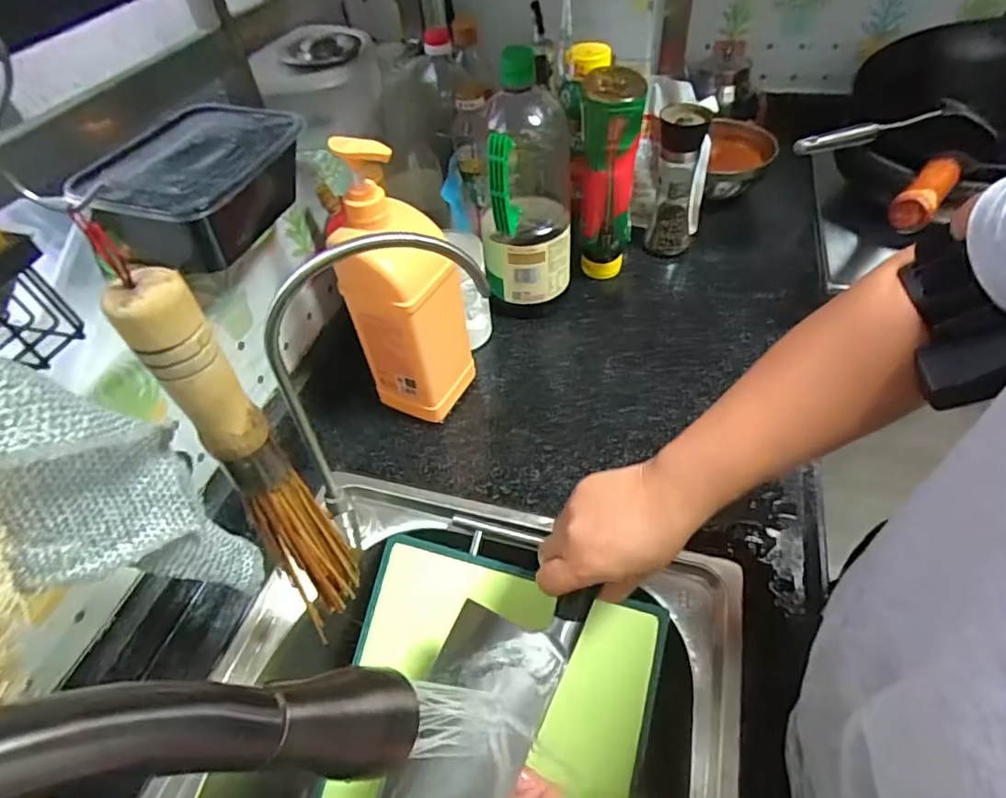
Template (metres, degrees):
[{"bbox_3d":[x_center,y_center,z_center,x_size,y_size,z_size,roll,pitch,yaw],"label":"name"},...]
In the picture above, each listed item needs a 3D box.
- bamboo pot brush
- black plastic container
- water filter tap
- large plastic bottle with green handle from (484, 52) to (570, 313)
[{"bbox_3d":[-0.124,0.039,0.290,0.034,0.264,0.036,-23,51,-14],"label":"bamboo pot brush"},{"bbox_3d":[-0.234,-0.174,0.461,0.118,0.070,0.172,12,51,15],"label":"black plastic container"},{"bbox_3d":[-0.086,-0.005,0.445,0.168,0.280,0.040,-23,51,-14],"label":"water filter tap"},{"bbox_3d":[0.027,-0.232,0.650,0.099,0.294,0.101,-1,49,5],"label":"large plastic bottle with green handle"}]

